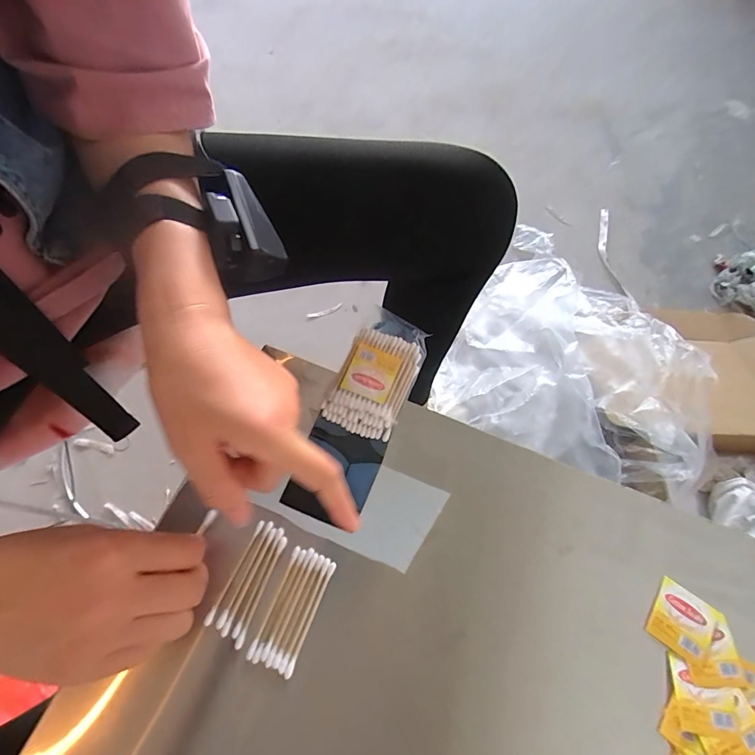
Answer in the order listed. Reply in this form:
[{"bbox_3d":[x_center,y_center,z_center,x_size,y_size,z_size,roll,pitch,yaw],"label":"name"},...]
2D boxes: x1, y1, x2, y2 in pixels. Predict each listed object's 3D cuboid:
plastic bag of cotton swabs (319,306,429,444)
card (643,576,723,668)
[{"bbox_3d":[0.001,-0.002,0.352,0.061,0.035,0.108,23,62,9],"label":"plastic bag of cotton swabs"},{"bbox_3d":[0.216,0.173,0.287,0.040,0.006,0.042,33,72,21],"label":"card"}]

